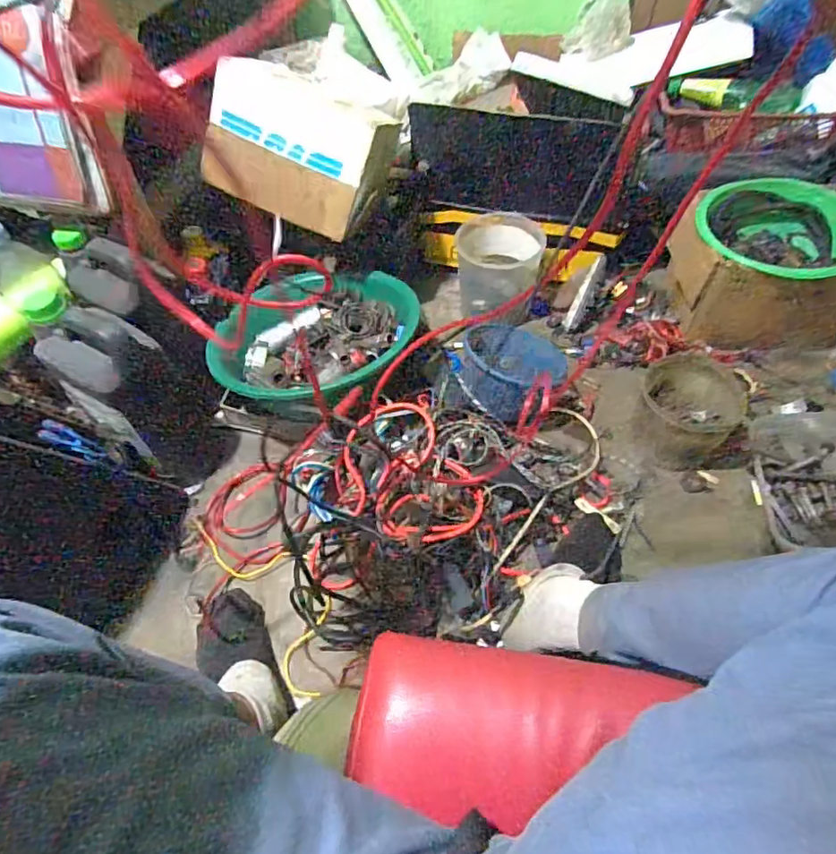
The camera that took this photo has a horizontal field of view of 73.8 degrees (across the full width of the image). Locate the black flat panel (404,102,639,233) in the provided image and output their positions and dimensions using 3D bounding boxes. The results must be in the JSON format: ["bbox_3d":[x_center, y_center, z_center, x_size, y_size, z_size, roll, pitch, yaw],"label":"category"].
[{"bbox_3d":[0.197,-0.491,1.058,0.418,0.173,0.038,10,27,8],"label":"black flat panel"}]

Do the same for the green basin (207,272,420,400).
[{"bbox_3d":[-0.173,-0.163,0.973,0.345,0.101,0.297,4,54,6],"label":"green basin"}]

